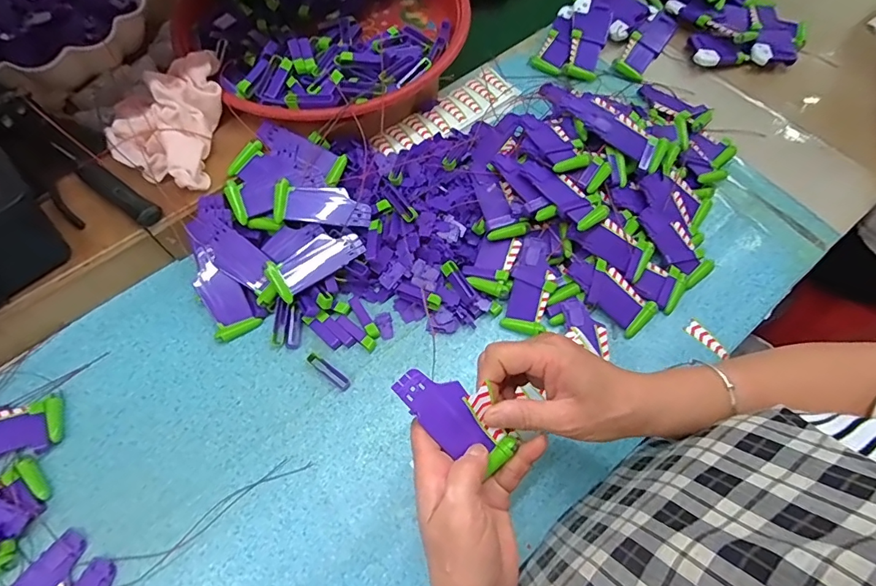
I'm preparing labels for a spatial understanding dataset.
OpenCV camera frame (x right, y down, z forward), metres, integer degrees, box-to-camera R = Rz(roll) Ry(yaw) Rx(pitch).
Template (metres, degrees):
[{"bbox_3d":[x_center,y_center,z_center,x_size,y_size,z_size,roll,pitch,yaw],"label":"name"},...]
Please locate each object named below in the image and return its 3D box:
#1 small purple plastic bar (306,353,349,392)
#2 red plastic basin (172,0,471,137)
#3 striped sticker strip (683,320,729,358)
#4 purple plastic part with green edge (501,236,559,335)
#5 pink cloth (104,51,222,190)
[{"bbox_3d":[-0.101,0.072,0.432,0.046,0.007,0.012,35,69,15],"label":"small purple plastic bar"},{"bbox_3d":[-0.119,-0.299,0.537,0.300,0.077,0.300,-40,71,-17],"label":"red plastic basin"},{"bbox_3d":[0.263,0.046,0.457,0.016,0.004,0.046,-40,70,-9],"label":"striped sticker strip"},{"bbox_3d":[0.091,-0.007,0.452,0.041,0.010,0.089,10,94,4],"label":"purple plastic part with green edge"},{"bbox_3d":[-0.259,-0.167,0.446,0.094,0.055,0.134,3,65,1],"label":"pink cloth"}]

